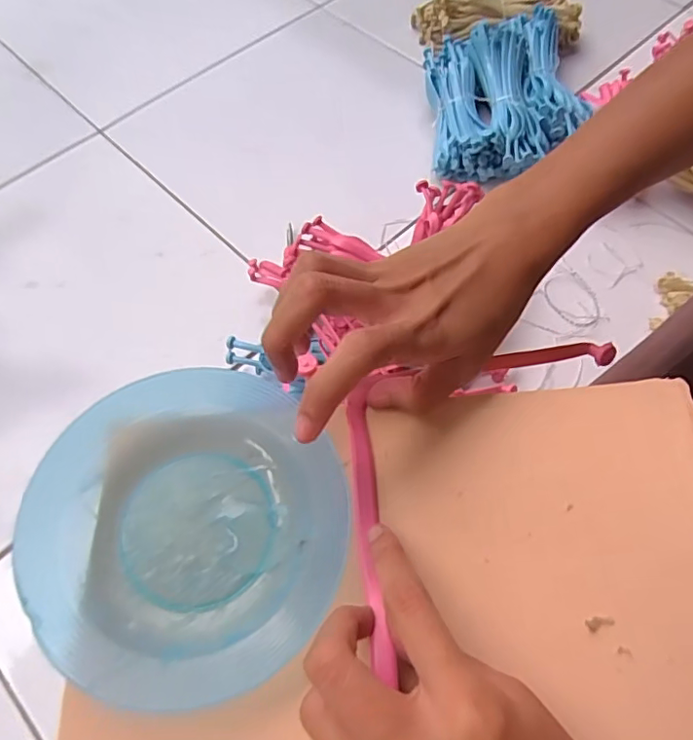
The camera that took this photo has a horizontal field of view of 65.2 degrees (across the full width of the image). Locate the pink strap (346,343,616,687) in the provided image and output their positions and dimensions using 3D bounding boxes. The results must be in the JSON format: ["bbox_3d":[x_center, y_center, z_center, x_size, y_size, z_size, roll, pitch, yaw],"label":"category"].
[{"bbox_3d":[0.061,0.029,0.263,0.206,0.019,0.096,-34,68,-26],"label":"pink strap"}]

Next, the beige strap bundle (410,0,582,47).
[{"bbox_3d":[0.212,-0.500,0.761,0.229,0.060,0.079,-1,63,-1],"label":"beige strap bundle"}]

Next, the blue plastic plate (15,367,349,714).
[{"bbox_3d":[-0.064,0.063,0.229,0.122,0.022,0.128,0,63,0],"label":"blue plastic plate"}]

